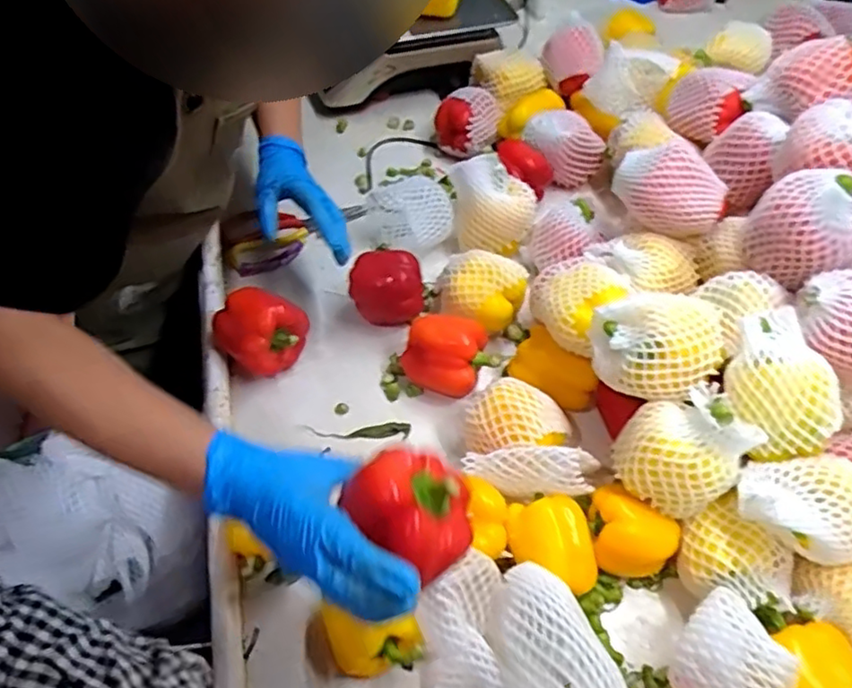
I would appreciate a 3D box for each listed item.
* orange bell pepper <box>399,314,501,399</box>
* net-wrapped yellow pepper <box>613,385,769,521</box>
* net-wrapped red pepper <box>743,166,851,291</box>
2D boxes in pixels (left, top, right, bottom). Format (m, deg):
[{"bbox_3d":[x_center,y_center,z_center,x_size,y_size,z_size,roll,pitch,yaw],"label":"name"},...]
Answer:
[{"bbox_3d":[0.025,0.014,0.703,0.105,0.064,0.069,3,53,2],"label":"orange bell pepper"},{"bbox_3d":[0.221,0.089,0.556,0.091,0.073,0.090,0,53,0],"label":"net-wrapped yellow pepper"},{"bbox_3d":[0.363,-0.111,0.611,0.103,0.086,0.081,35,60,23],"label":"net-wrapped red pepper"}]

